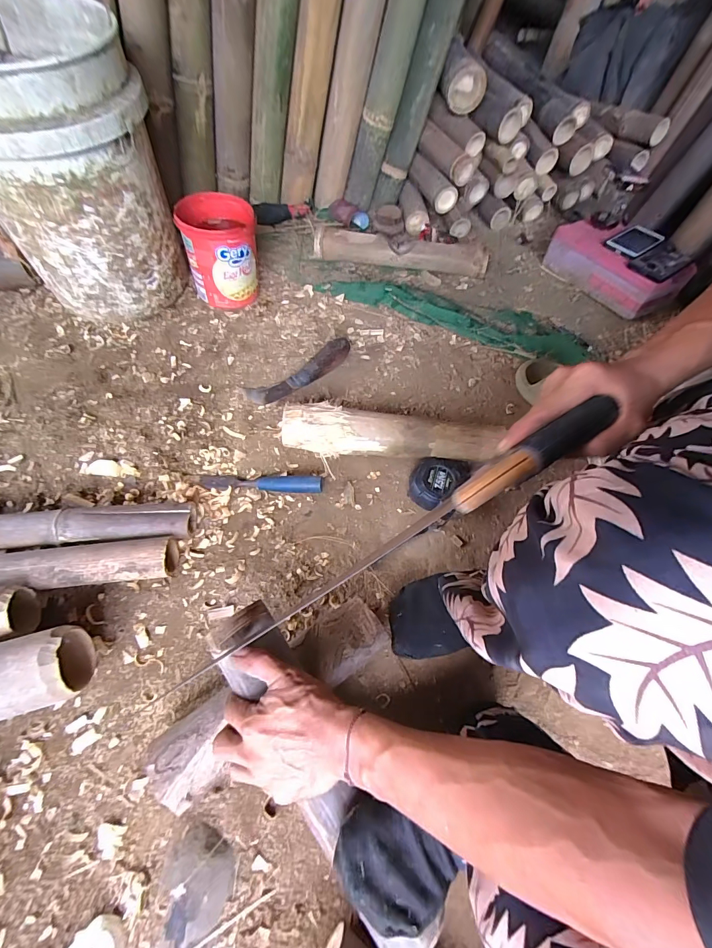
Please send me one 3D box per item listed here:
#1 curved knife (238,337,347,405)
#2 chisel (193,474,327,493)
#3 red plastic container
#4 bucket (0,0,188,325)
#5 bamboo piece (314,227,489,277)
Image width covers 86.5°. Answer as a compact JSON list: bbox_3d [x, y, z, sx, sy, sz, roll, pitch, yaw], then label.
[{"bbox_3d":[-0.104,-0.186,0.699,0.212,0.023,0.059,-30,66,-5],"label":"curved knife"},{"bbox_3d":[-0.156,0.010,0.587,0.207,0.029,0.027,4,60,-1],"label":"chisel"},{"bbox_3d":[-0.268,-0.444,0.769,0.135,0.162,0.134,-9,61,-9],"label":"red plastic container"},{"bbox_3d":[-0.473,-0.485,0.652,0.279,0.379,0.290,2,60,-3],"label":"bucket"},{"bbox_3d":[0.108,-0.522,0.893,0.405,0.067,0.064,5,60,-1],"label":"bamboo piece"}]

